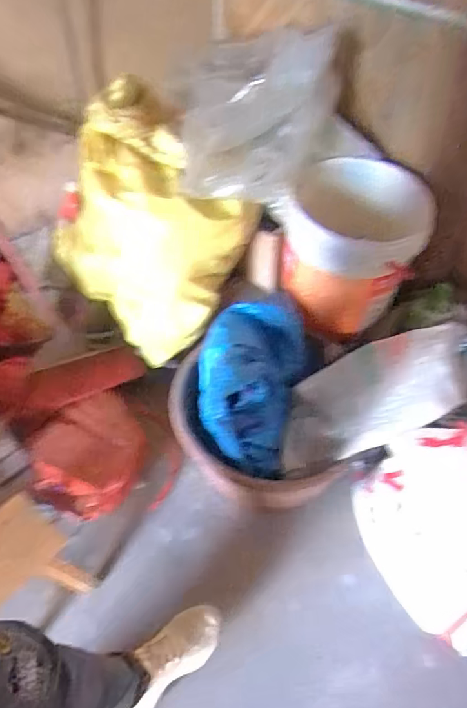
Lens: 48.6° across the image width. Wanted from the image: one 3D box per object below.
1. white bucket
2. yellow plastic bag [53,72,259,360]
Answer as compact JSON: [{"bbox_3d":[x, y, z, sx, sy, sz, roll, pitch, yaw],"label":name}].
[{"bbox_3d":[0.259,-0.242,1.238,0.277,0.319,0.296,-1,49,-2],"label":"white bucket"},{"bbox_3d":[-0.209,-0.296,1.241,0.452,0.563,0.285,35,57,26],"label":"yellow plastic bag"}]

